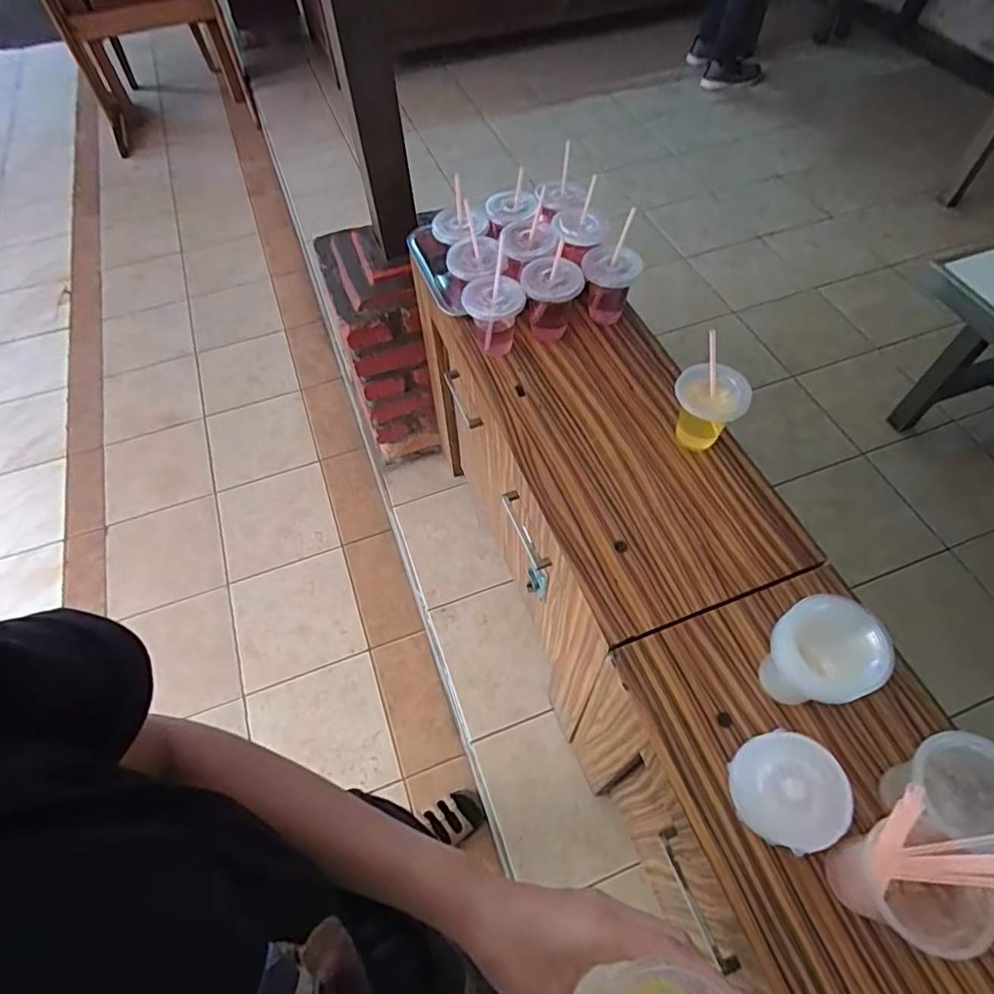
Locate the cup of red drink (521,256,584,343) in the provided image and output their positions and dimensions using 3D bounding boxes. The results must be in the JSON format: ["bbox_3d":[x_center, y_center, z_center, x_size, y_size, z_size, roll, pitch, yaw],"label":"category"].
[{"bbox_3d":[0.079,-0.292,0.868,0.080,0.111,0.081,-1,58,1],"label":"cup of red drink"}]

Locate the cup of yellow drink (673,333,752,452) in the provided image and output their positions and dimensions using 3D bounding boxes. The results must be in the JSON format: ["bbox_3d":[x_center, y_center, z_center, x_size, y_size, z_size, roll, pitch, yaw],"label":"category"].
[{"bbox_3d":[0.274,-0.124,0.747,0.087,0.124,0.083,-1,58,1],"label":"cup of yellow drink"}]

